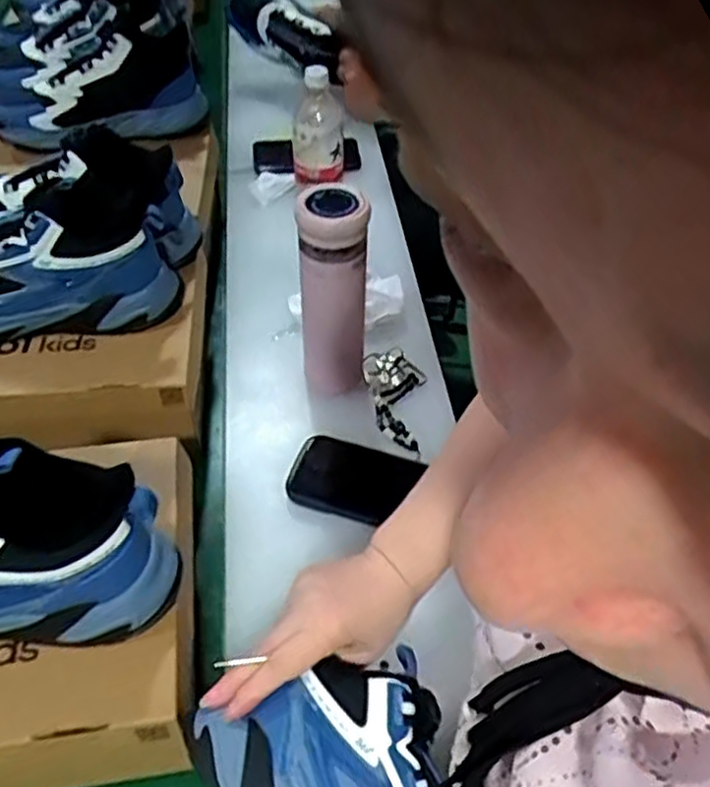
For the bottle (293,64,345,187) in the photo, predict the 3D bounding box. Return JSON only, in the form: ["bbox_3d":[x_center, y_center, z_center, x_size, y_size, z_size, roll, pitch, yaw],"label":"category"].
[{"bbox_3d":[-0.049,-0.355,1.008,0.069,0.151,0.058,0,44,-3],"label":"bottle"}]

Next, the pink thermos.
[{"bbox_3d":[-0.023,-0.089,0.741,0.068,0.218,0.074,0,44,-3],"label":"pink thermos"}]

